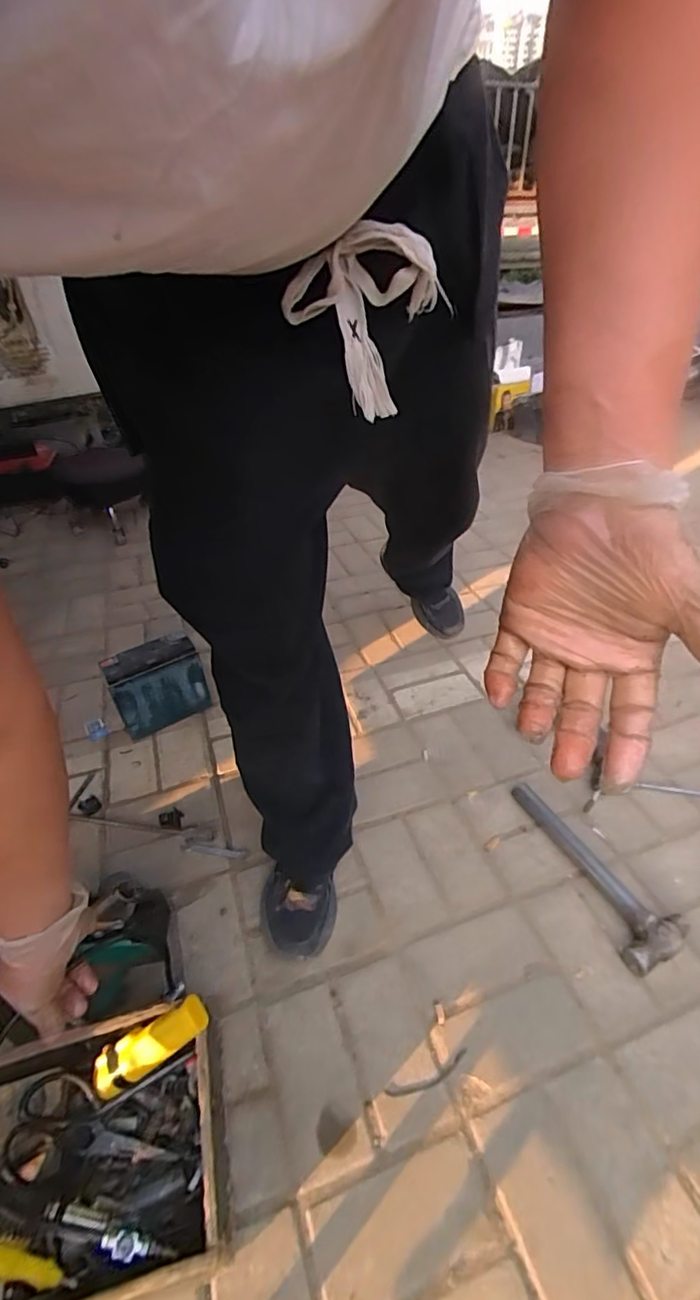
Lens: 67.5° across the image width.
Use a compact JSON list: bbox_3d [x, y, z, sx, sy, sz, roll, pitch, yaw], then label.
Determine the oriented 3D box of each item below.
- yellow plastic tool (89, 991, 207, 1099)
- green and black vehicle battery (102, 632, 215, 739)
[{"bbox_3d":[-0.225,0.439,0.582,0.138,0.033,0.042,-35,44,1],"label":"yellow plastic tool"},{"bbox_3d":[-0.379,0.075,1.040,0.172,0.179,0.072,-30,47,-29],"label":"green and black vehicle battery"}]

